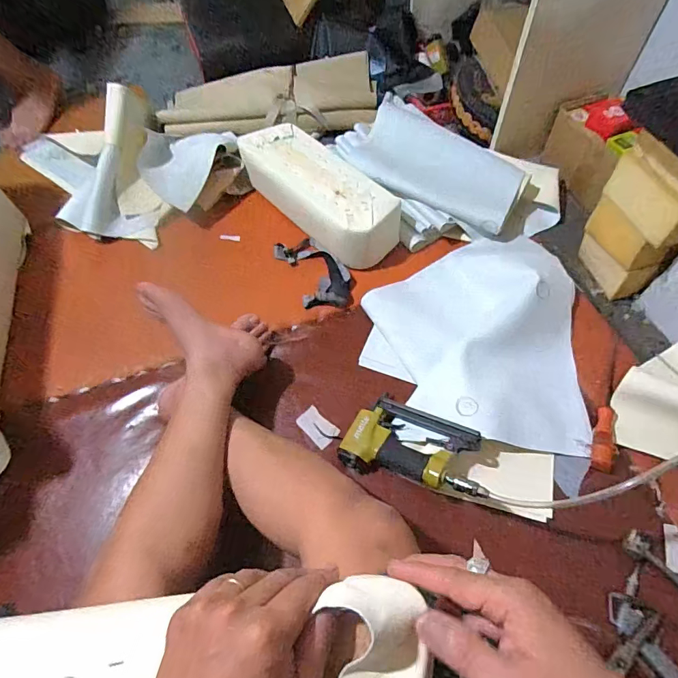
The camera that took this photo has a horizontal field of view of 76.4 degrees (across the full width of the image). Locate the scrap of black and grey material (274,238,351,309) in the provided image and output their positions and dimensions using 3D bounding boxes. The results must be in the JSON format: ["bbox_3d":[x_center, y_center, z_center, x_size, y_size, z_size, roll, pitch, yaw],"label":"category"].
[{"bbox_3d":[-0.052,-0.148,0.920,0.114,0.024,0.208,-26,63,-12],"label":"scrap of black and grey material"}]

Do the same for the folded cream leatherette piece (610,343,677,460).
[{"bbox_3d":[0.568,0.117,0.702,0.202,0.075,0.189,-27,63,-13],"label":"folded cream leatherette piece"}]

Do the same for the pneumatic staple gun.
[{"bbox_3d":[0.129,0.173,0.692,0.218,0.056,0.125,10,48,23],"label":"pneumatic staple gun"}]

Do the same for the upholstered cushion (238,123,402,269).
[{"bbox_3d":[-0.048,-0.327,0.956,0.150,0.098,0.411,-37,66,-17],"label":"upholstered cushion"}]

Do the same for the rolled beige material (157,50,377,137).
[{"bbox_3d":[-0.186,-0.641,1.146,0.565,0.097,0.235,-1,60,1],"label":"rolled beige material"}]

